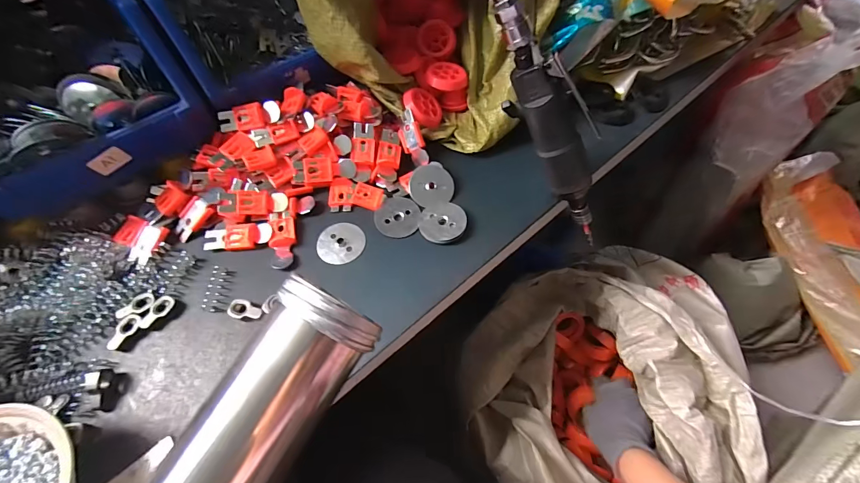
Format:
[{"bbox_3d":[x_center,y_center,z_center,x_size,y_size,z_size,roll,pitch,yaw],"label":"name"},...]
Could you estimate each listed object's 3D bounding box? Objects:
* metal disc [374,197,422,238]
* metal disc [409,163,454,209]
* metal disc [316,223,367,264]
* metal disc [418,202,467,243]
[{"bbox_3d":[-0.032,-0.025,0.366,0.046,0.004,0.045,0,59,0],"label":"metal disc"},{"bbox_3d":[0.002,-0.058,0.377,0.045,0.005,0.048,1,75,-3],"label":"metal disc"},{"bbox_3d":[-0.087,0.001,0.354,0.046,0.004,0.043,0,59,0],"label":"metal disc"},{"bbox_3d":[0.013,-0.020,0.356,0.045,0.005,0.044,0,59,0],"label":"metal disc"}]

